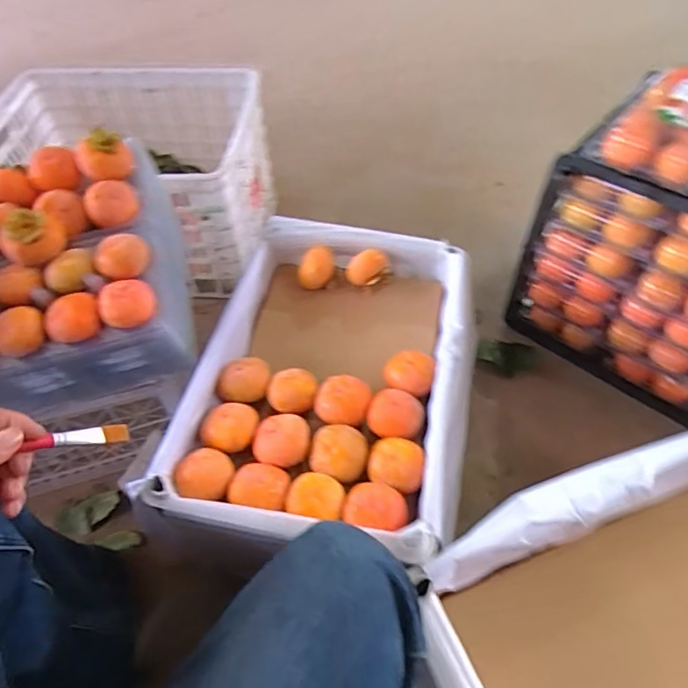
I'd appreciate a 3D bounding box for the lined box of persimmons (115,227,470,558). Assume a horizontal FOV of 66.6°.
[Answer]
[{"bbox_3d":[-0.018,0.034,0.631,0.306,0.073,0.419,9,54,11],"label":"lined box of persimmons"}]

